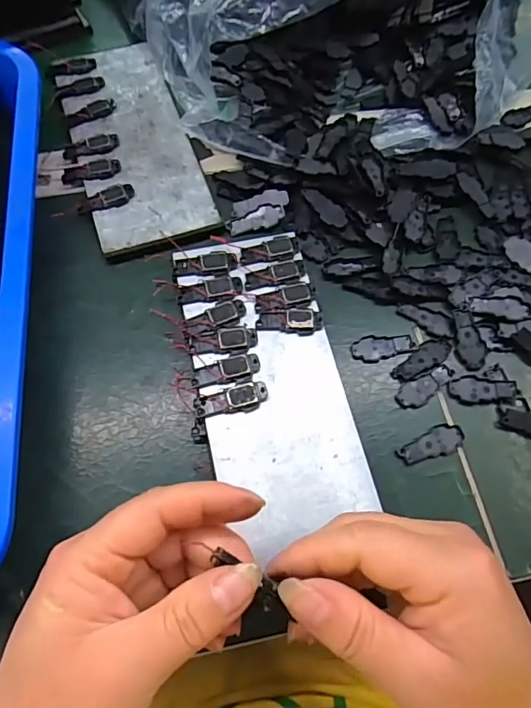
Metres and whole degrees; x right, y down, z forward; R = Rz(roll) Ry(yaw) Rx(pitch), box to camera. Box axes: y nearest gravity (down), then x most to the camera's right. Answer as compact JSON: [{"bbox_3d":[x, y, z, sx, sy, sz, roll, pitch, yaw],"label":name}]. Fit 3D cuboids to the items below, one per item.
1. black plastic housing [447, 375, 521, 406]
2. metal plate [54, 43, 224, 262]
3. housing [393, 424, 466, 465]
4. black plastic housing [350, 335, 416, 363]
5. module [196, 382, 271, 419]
[{"bbox_3d":[0.129,0.022,0.302,0.040,0.005,0.017,11,67,3],"label":"black plastic housing"},{"bbox_3d":[-0.097,-0.155,0.367,0.079,0.008,0.192,-18,69,-9],"label":"metal plate"},{"bbox_3d":[0.094,0.051,0.289,0.041,0.004,0.017,-16,69,-8],"label":"housing"},{"bbox_3d":[0.072,-0.005,0.312,0.039,0.004,0.017,-8,68,-5],"label":"black plastic housing"},{"bbox_3d":[-0.018,0.026,0.279,0.040,0.006,0.015,-15,68,-8],"label":"module"}]

